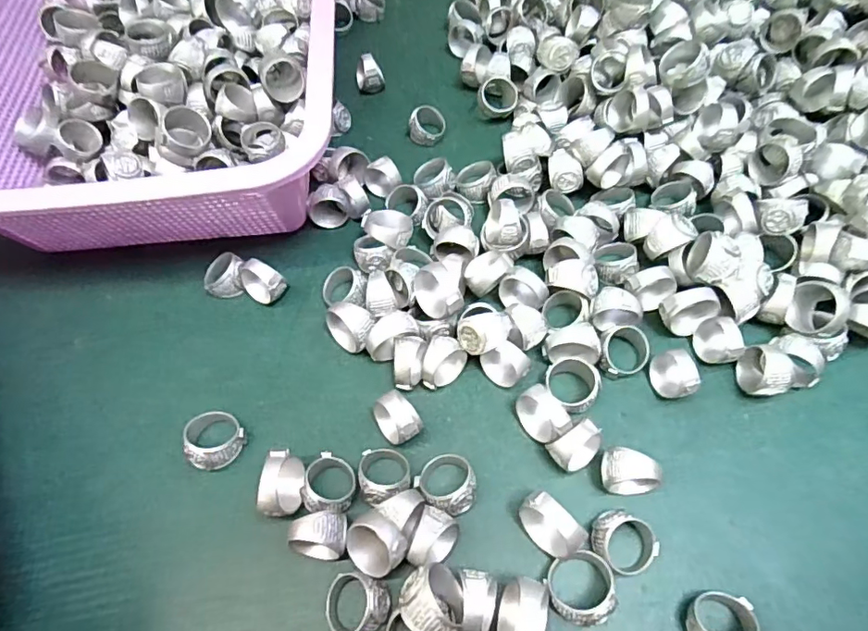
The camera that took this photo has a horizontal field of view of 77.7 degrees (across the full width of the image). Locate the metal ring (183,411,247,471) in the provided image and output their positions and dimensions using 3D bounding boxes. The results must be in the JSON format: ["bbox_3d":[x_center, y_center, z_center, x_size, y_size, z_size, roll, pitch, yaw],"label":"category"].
[{"bbox_3d":[-0.107,0.060,0.261,0.026,0.017,0.026,-1,60,2],"label":"metal ring"}]

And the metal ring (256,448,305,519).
[{"bbox_3d":[-0.068,0.077,0.244,0.014,0.026,0.027,5,61,6],"label":"metal ring"}]

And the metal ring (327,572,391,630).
[{"bbox_3d":[-0.031,0.119,0.221,0.025,0.018,0.023,-1,60,2],"label":"metal ring"}]

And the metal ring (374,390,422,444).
[{"bbox_3d":[-0.017,0.050,0.258,0.018,0.023,0.024,-28,63,-12],"label":"metal ring"}]

